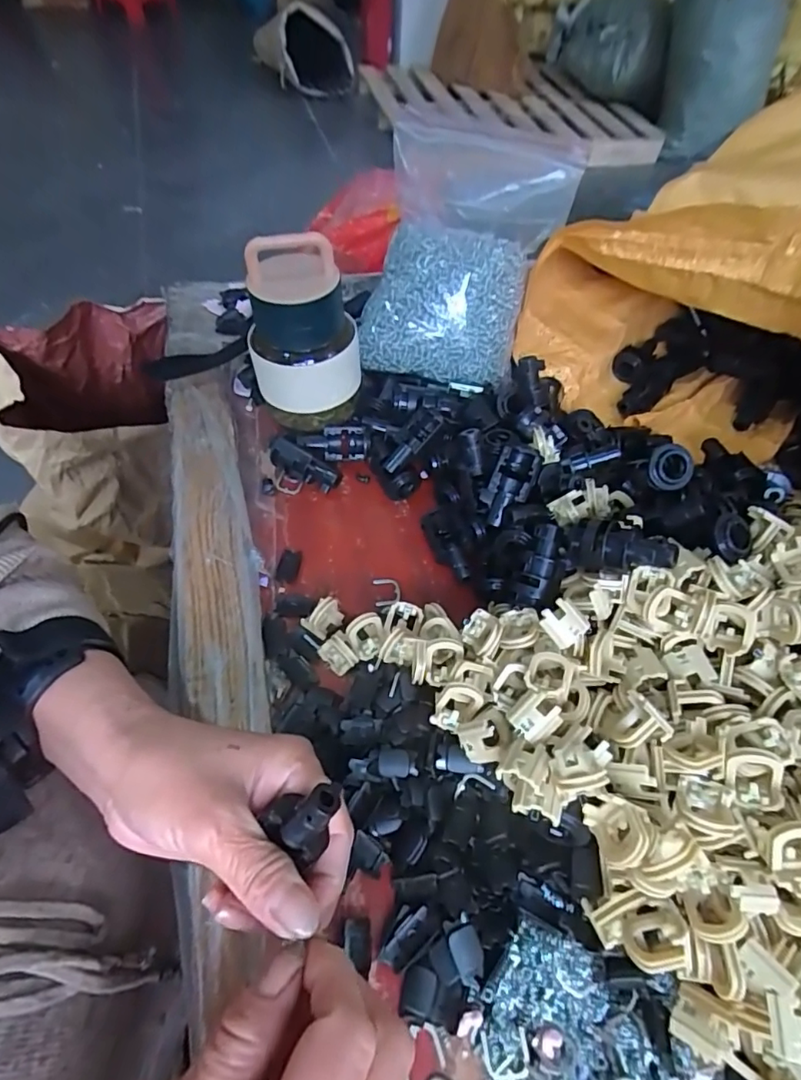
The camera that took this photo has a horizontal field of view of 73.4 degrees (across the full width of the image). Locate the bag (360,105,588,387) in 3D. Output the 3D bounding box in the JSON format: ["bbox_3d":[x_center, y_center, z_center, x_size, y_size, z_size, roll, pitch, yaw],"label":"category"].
[{"bbox_3d":[0.034,-0.187,0.426,0.122,0.114,0.047,11,18,0],"label":"bag"}]

